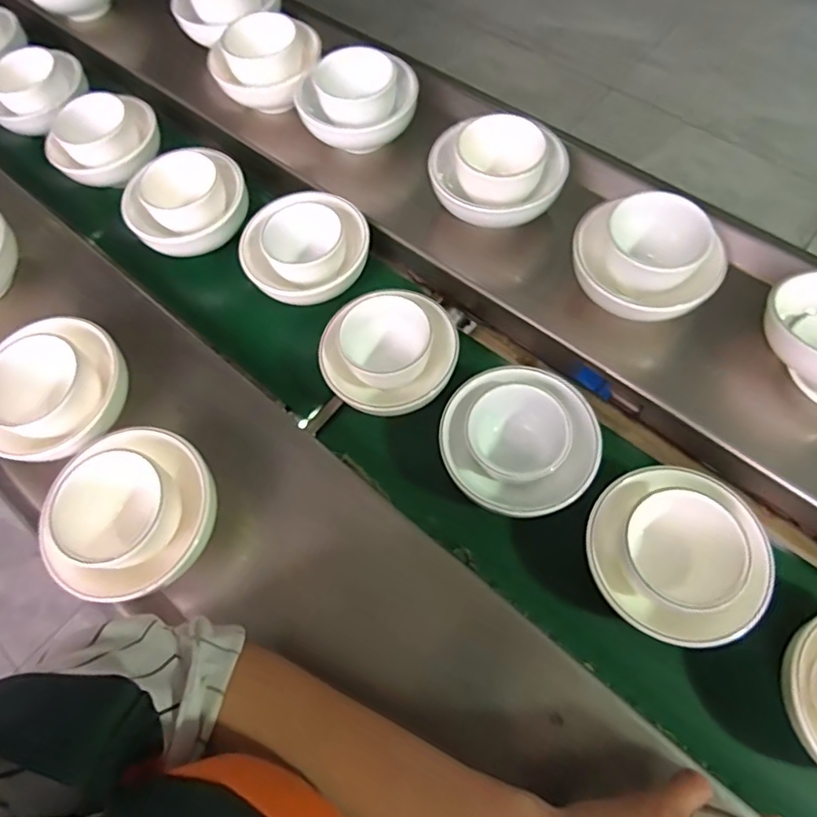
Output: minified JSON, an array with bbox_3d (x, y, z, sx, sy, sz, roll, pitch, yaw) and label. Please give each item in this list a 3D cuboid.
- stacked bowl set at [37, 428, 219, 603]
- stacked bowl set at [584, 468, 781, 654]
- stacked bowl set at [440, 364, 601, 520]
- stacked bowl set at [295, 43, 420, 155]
[{"bbox_3d":[-0.196,0.077,0.397,0.091,0.065,0.106,-8,66,0],"label":"stacked bowl set"},{"bbox_3d":[0.189,0.106,0.400,0.113,0.053,0.120,-1,66,3],"label":"stacked bowl set"},{"bbox_3d":[0.085,0.027,0.432,0.111,0.045,0.114,-1,66,3],"label":"stacked bowl set"},{"bbox_3d":[-0.051,-0.307,0.566,0.116,0.065,0.093,21,95,9],"label":"stacked bowl set"}]

